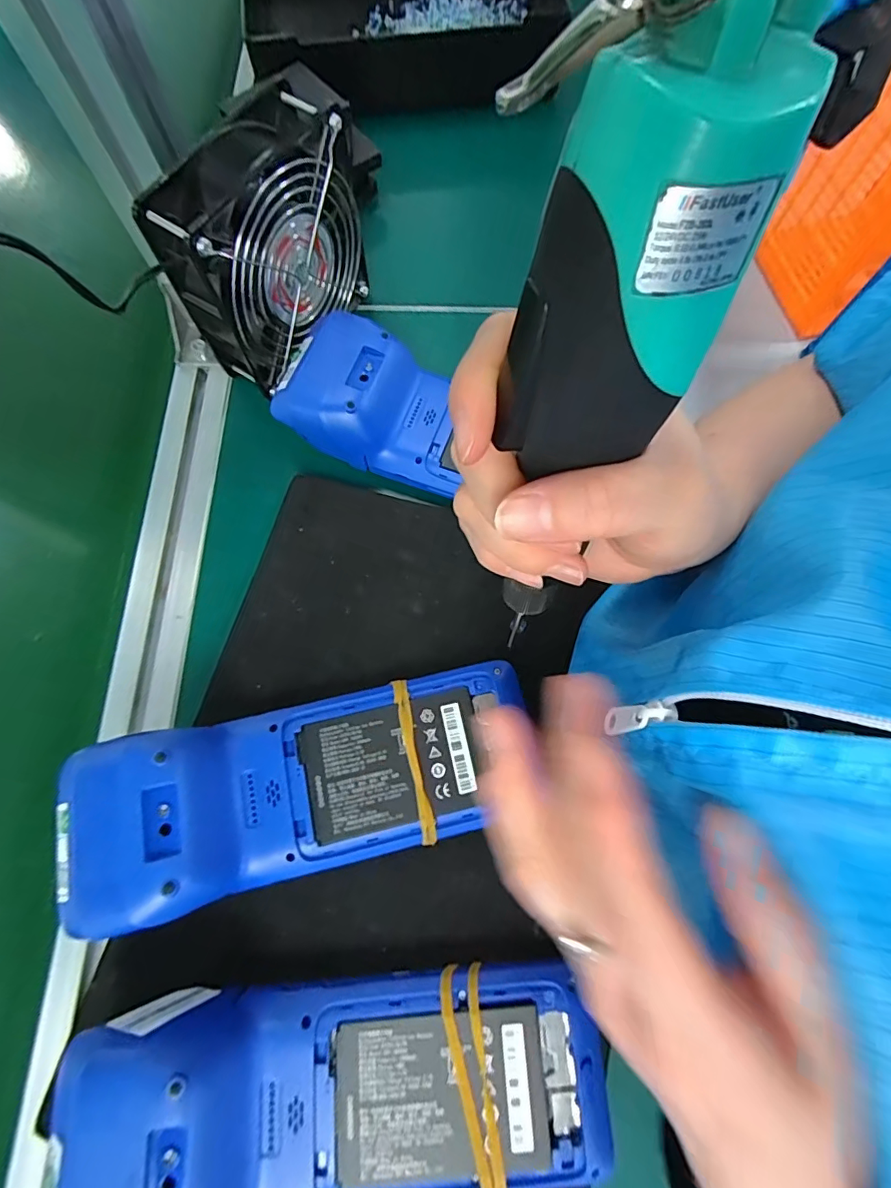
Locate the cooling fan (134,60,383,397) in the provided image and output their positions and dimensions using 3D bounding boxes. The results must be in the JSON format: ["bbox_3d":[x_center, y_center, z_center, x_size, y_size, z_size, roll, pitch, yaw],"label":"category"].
[{"bbox_3d":[-0.102,-0.205,0.301,0.059,0.108,0.126,33,75,8],"label":"cooling fan"}]

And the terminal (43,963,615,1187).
[{"bbox_3d":[-0.039,0.217,0.210,0.218,0.051,0.080,-3,73,-2],"label":"terminal"}]

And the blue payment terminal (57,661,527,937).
[{"bbox_3d":[-0.064,0.093,0.246,0.212,0.050,0.078,-12,74,-5],"label":"blue payment terminal"}]

